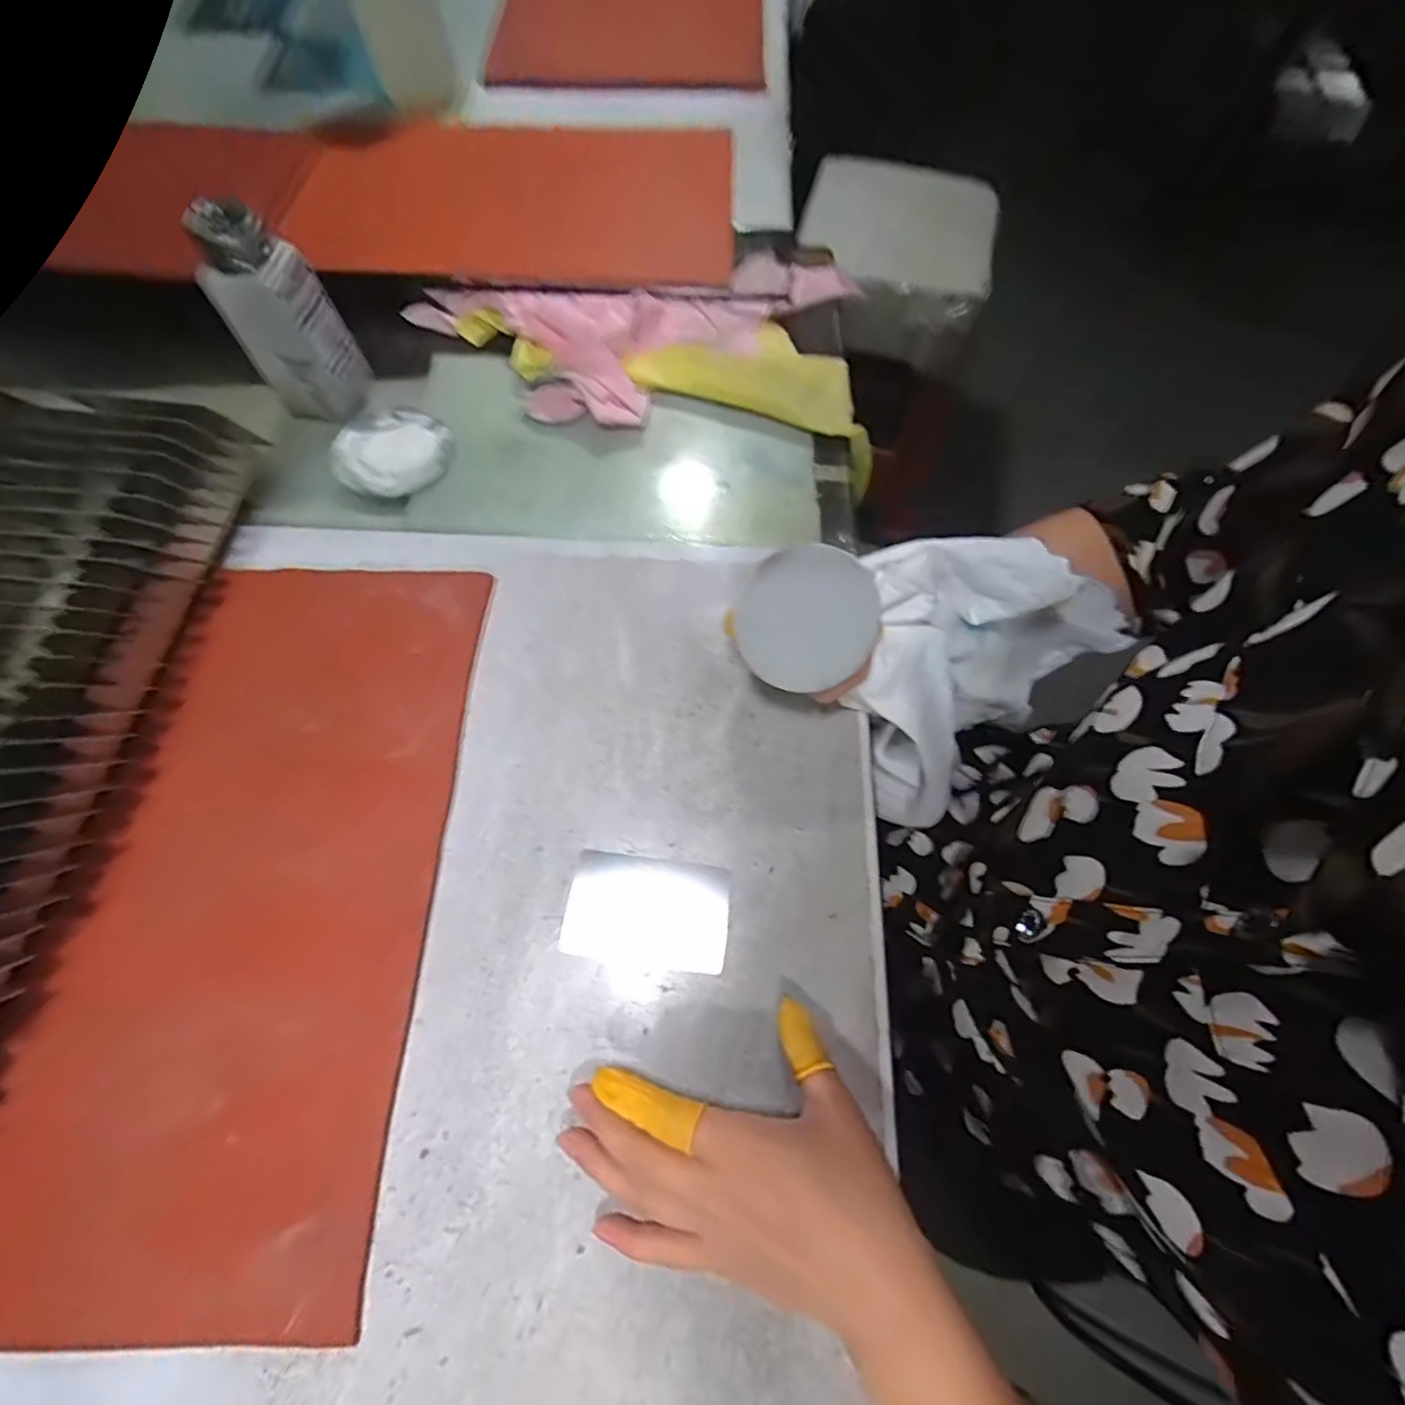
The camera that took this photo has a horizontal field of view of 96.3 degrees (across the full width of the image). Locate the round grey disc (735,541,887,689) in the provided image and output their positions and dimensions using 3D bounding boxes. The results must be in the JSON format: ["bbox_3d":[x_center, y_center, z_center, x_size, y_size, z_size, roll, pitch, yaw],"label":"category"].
[{"bbox_3d":[0.055,-0.044,0.330,0.074,0.008,0.070,-1,108,-2],"label":"round grey disc"}]

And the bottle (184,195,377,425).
[{"bbox_3d":[-0.282,-0.258,0.427,0.050,0.124,0.056,12,67,5],"label":"bottle"}]

